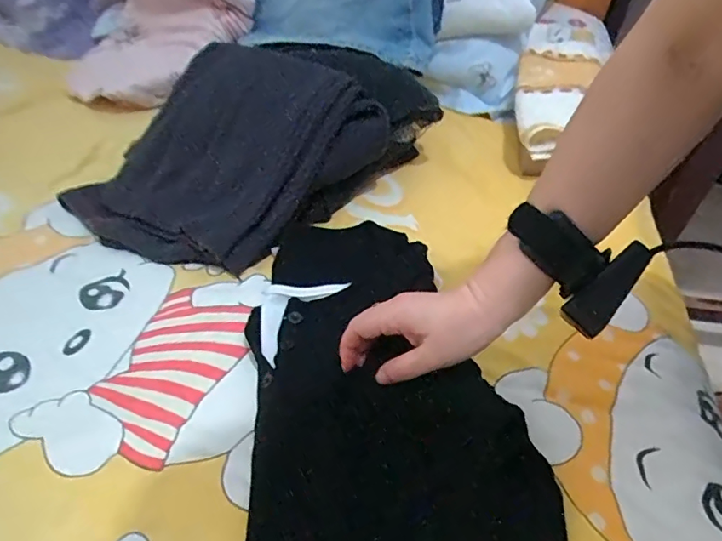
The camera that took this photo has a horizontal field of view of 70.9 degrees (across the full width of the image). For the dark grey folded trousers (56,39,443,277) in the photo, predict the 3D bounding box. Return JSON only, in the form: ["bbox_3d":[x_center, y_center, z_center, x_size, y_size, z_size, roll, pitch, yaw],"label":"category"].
[{"bbox_3d":[-0.129,-0.161,0.591,0.383,0.119,0.249,-33,56,-32],"label":"dark grey folded trousers"}]

